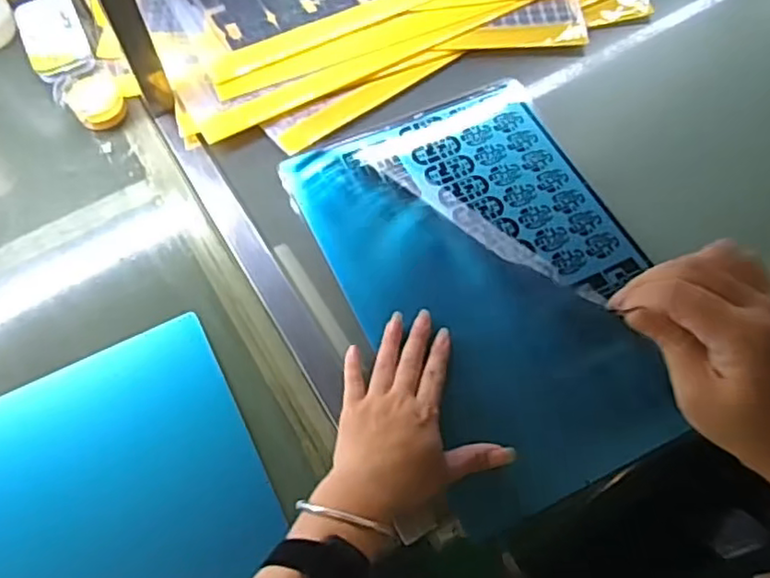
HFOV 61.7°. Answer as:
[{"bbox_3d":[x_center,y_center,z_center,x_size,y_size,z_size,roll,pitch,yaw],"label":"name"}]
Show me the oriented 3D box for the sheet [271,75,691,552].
[{"bbox_3d":[0.105,-0.024,0.597,0.271,0.064,0.401,-22,67,-13],"label":"sheet"}]

